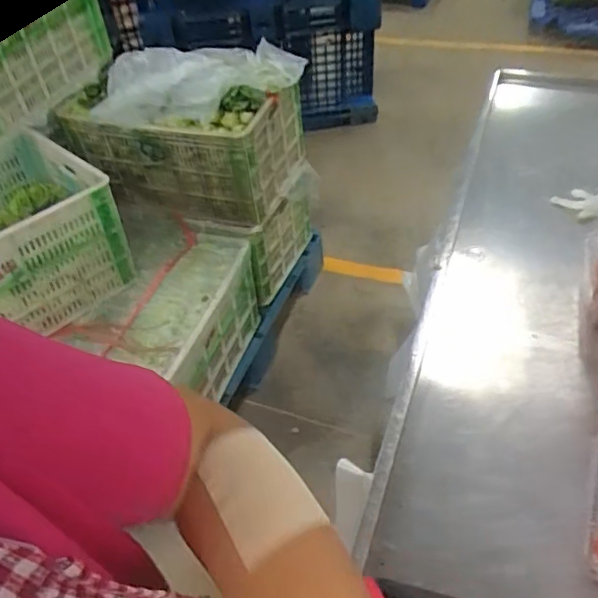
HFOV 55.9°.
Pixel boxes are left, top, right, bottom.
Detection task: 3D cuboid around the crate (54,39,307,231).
[{"bbox_3d":[-0.324,-0.524,1.695,0.616,0.364,0.451,8,46,14],"label":"crate"}]

